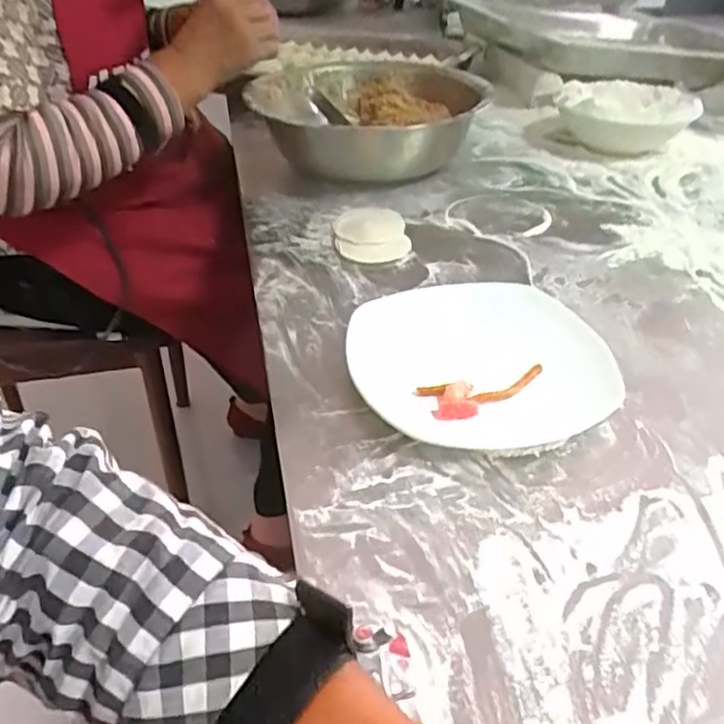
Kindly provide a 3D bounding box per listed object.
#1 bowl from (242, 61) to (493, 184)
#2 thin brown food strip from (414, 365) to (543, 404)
[{"bbox_3d":[0.004,-0.323,0.866,0.277,0.080,0.301,0,37,0],"label":"bowl"},{"bbox_3d":[0.083,0.019,0.460,0.091,0.006,0.023,-9,38,-11],"label":"thin brown food strip"}]

